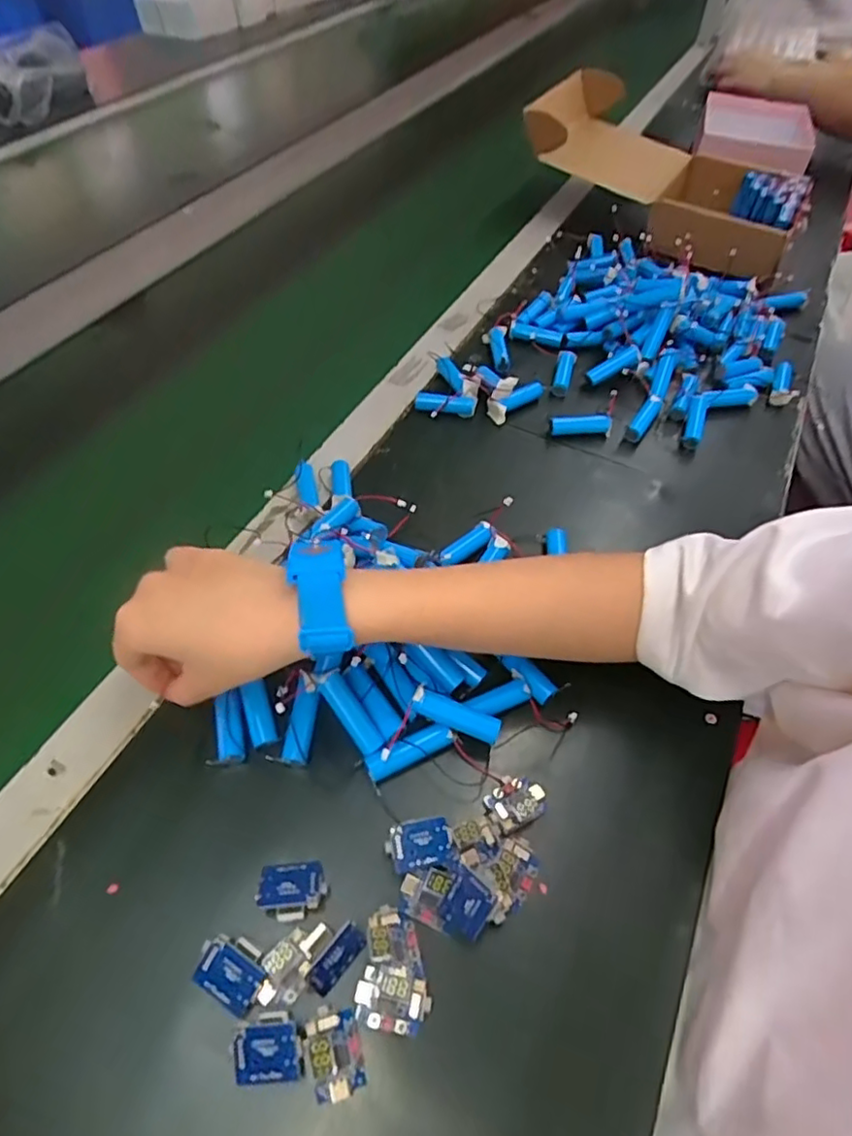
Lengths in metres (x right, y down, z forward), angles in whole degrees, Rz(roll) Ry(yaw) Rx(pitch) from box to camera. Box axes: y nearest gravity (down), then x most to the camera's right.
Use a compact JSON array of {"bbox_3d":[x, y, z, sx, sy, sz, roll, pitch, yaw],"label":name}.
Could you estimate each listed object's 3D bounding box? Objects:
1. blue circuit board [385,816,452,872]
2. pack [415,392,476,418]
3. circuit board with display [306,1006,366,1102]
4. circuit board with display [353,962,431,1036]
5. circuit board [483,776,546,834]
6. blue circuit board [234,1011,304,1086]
[{"bbox_3d":[-0.004,0.139,0.316,0.032,0.004,0.022,-11,70,-6],"label":"blue circuit board"},{"bbox_3d":[0.016,-0.138,0.532,0.051,0.017,0.017,12,54,6],"label":"pack"},{"bbox_3d":[-0.039,0.206,0.267,0.022,0.010,0.032,-11,55,-11],"label":"circuit board with display"},{"bbox_3d":[-0.015,0.191,0.277,0.033,0.011,0.023,10,54,4],"label":"circuit board with display"},{"bbox_3d":[0.049,0.124,0.333,0.032,0.011,0.024,-27,59,-21],"label":"circuit board"},{"bbox_3d":[-0.067,0.203,0.265,0.029,0.009,0.024,-2,54,-4],"label":"blue circuit board"}]

